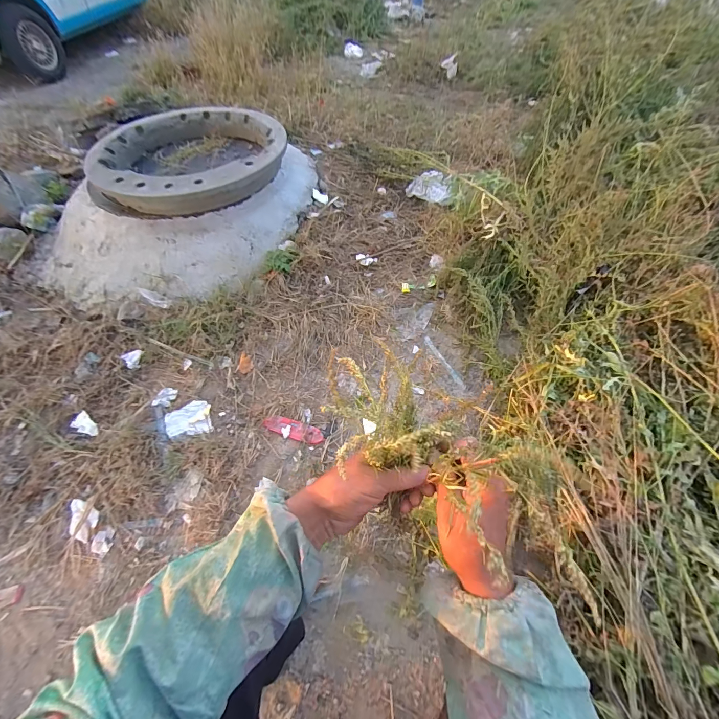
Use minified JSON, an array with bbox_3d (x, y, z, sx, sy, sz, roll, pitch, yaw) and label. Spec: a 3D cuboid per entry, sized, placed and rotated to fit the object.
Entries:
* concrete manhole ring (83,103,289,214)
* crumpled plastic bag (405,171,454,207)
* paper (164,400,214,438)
[{"bbox_3d":[-0.673,-0.858,1.353,0.716,0.111,0.760,-1,55,1],"label":"concrete manhole ring"},{"bbox_3d":[0.335,-0.799,1.547,0.244,0.085,0.129,24,59,17],"label":"crumpled plastic bag"},{"bbox_3d":[-0.509,0.179,0.992,0.125,0.024,0.118,-17,56,-9],"label":"paper"}]

